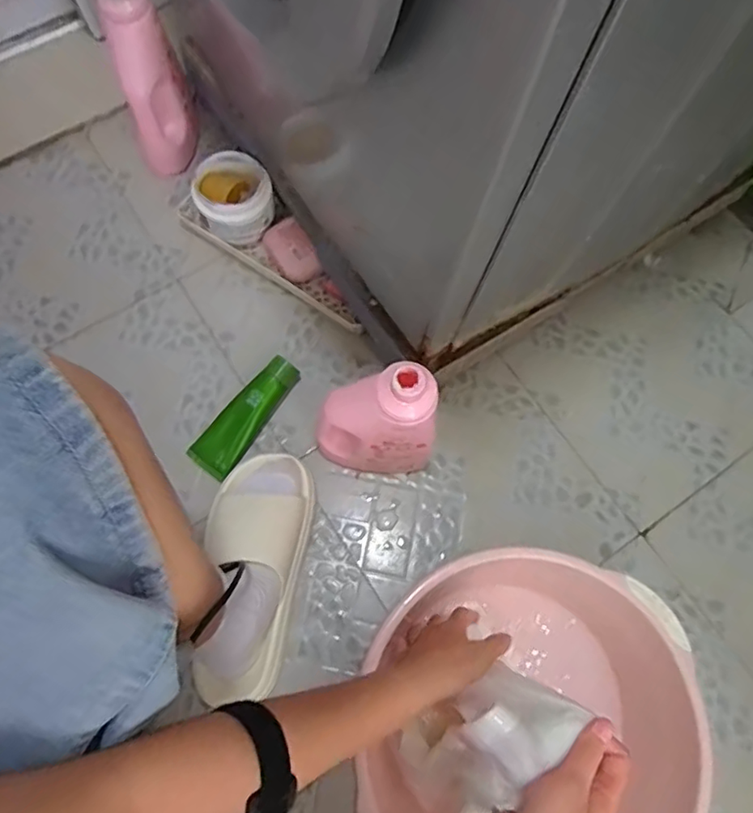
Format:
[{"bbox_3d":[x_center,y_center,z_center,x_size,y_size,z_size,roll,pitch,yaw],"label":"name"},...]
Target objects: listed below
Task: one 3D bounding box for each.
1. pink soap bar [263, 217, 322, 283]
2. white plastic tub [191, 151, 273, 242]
[{"bbox_3d":[-0.108,-0.205,0.759,0.062,0.026,0.086,-42,79,30],"label":"pink soap bar"},{"bbox_3d":[-0.184,-0.270,0.756,0.092,0.086,0.086,1,72,-2],"label":"white plastic tub"}]

